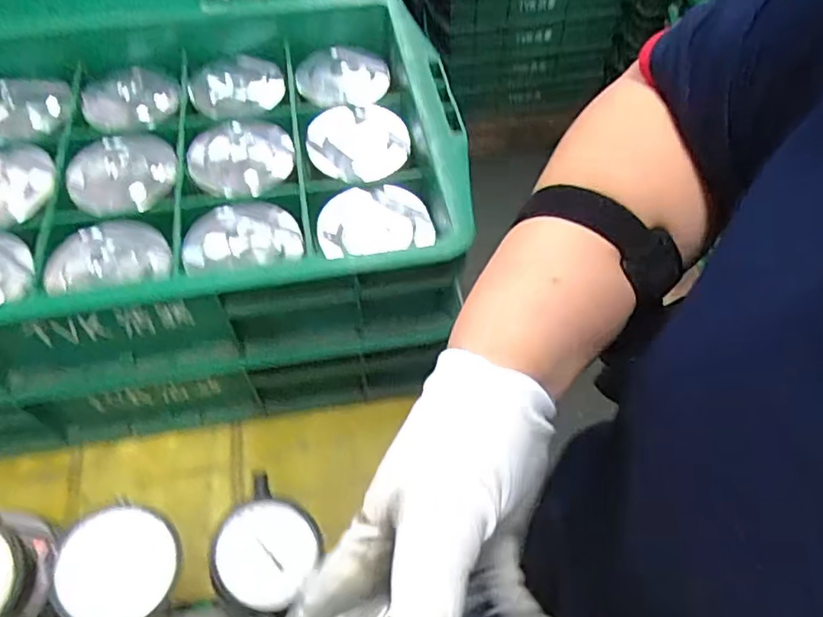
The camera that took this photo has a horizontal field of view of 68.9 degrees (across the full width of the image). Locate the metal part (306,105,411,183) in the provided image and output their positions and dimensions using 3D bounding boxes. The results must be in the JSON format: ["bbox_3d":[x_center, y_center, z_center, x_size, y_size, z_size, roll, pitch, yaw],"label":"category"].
[{"bbox_3d":[-0.044,-0.140,0.502,0.083,0.029,0.075,-32,61,-19],"label":"metal part"}]

